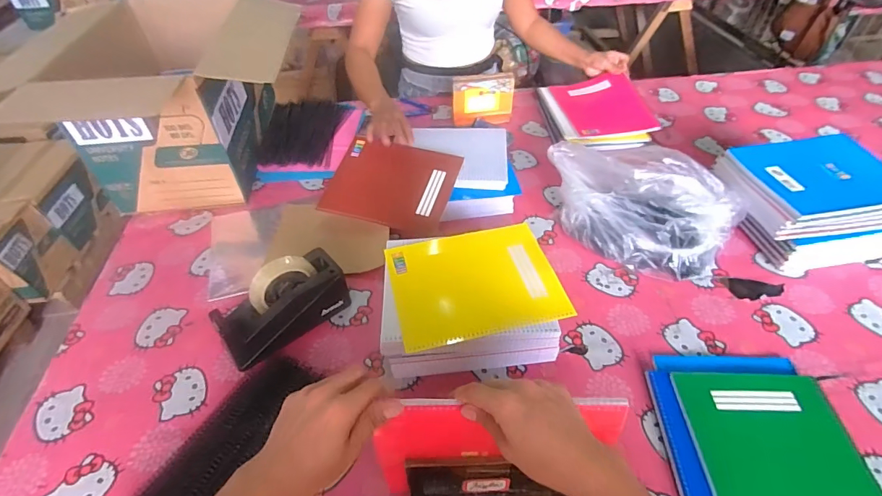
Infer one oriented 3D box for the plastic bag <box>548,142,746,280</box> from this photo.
[{"bbox_3d":[0.368,-0.095,0.838,0.231,0.142,0.340,-36,54,-28],"label":"plastic bag"}]

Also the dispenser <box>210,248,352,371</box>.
[{"bbox_3d":[-0.250,0.092,0.705,0.197,0.118,0.076,-33,52,-26],"label":"dispenser"}]

